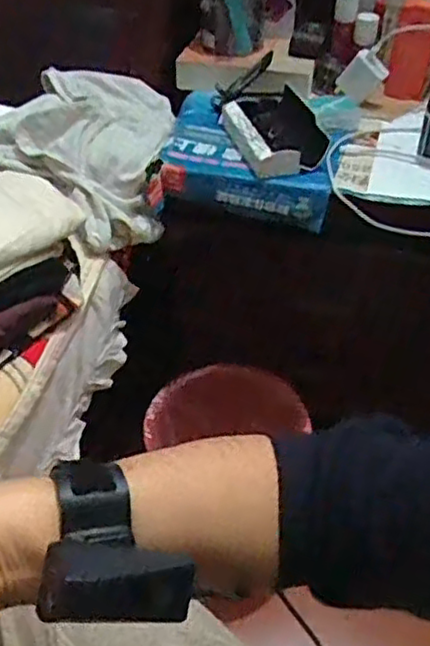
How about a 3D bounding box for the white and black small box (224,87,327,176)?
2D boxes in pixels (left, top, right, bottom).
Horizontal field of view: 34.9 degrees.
[{"bbox_3d":[0.071,-0.246,0.861,0.101,0.048,0.166,-9,43,-9],"label":"white and black small box"}]

